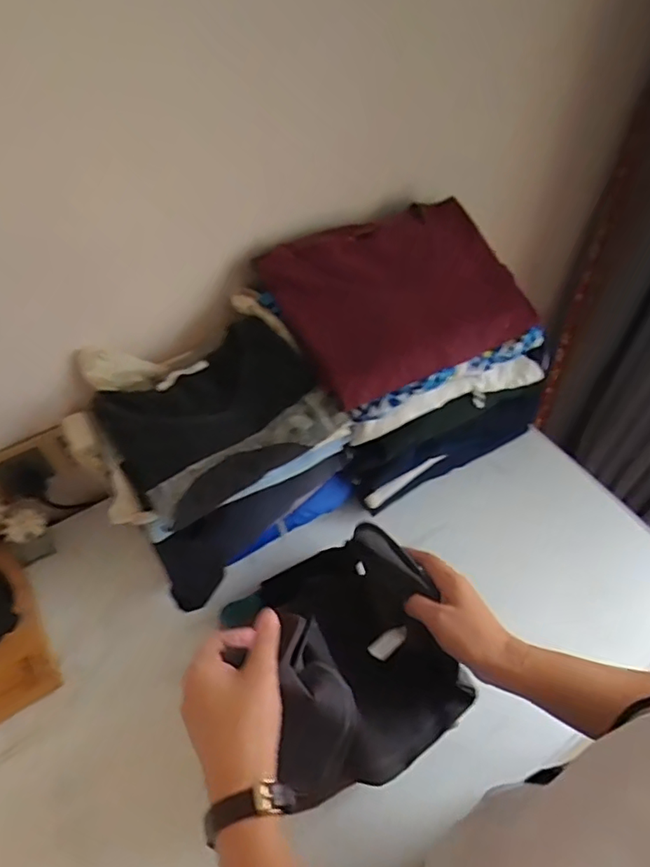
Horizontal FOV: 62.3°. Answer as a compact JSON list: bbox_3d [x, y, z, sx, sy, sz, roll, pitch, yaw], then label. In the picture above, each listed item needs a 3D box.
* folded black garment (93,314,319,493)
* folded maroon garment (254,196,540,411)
[{"bbox_3d":[-0.131,-0.043,0.591,0.217,0.034,0.134,-29,58,-21],"label":"folded black garment"},{"bbox_3d":[0.088,-0.172,0.632,0.270,0.049,0.221,-26,81,-11],"label":"folded maroon garment"}]

